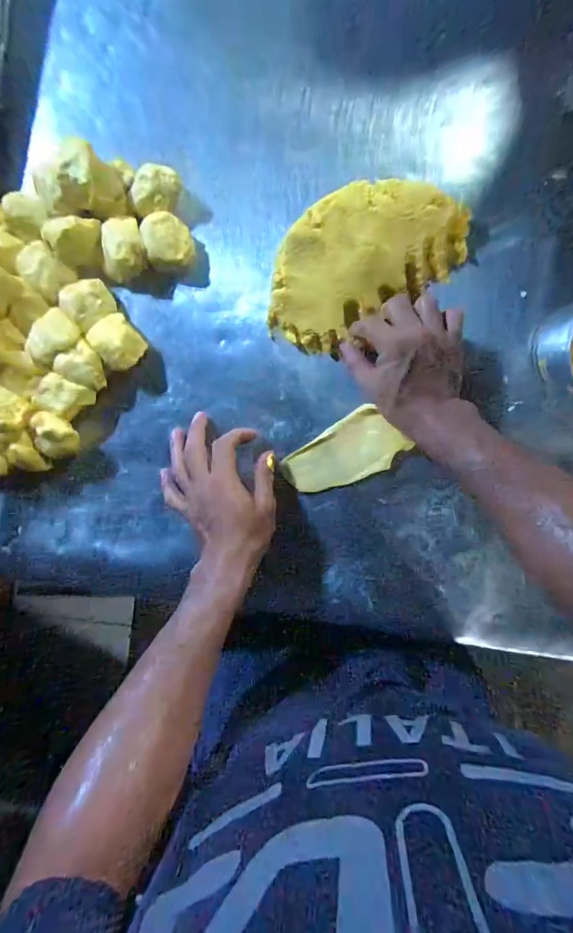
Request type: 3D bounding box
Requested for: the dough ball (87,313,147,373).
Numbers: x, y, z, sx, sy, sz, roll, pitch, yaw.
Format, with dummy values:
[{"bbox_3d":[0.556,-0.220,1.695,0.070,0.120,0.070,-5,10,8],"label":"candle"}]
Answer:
[{"bbox_3d":[-0.182,-0.133,0.432,0.045,0.043,0.053,-36,89,5],"label":"dough ball"}]

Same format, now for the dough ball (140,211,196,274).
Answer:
[{"bbox_3d":[-0.124,-0.238,0.429,0.048,0.038,0.056,-7,91,4],"label":"dough ball"}]

